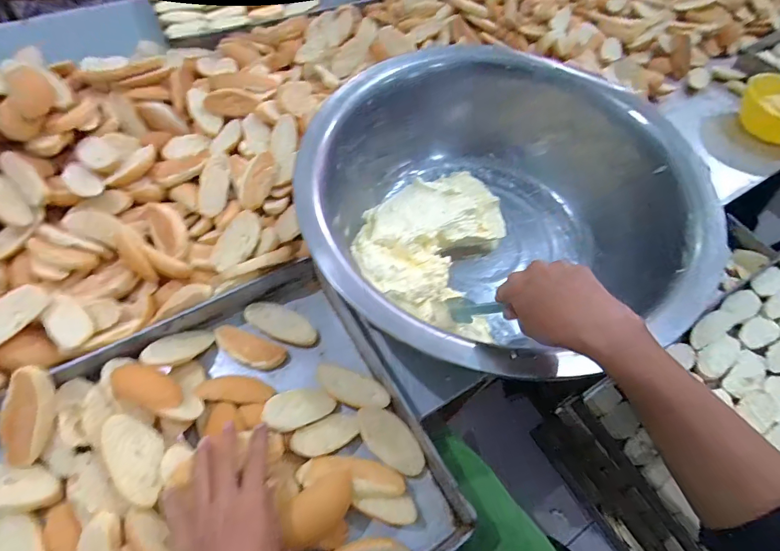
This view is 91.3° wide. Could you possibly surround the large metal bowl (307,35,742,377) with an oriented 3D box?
[{"bbox_3d":[0.136,-0.096,0.520,0.480,0.153,0.430,13,60,3],"label":"large metal bowl"}]

